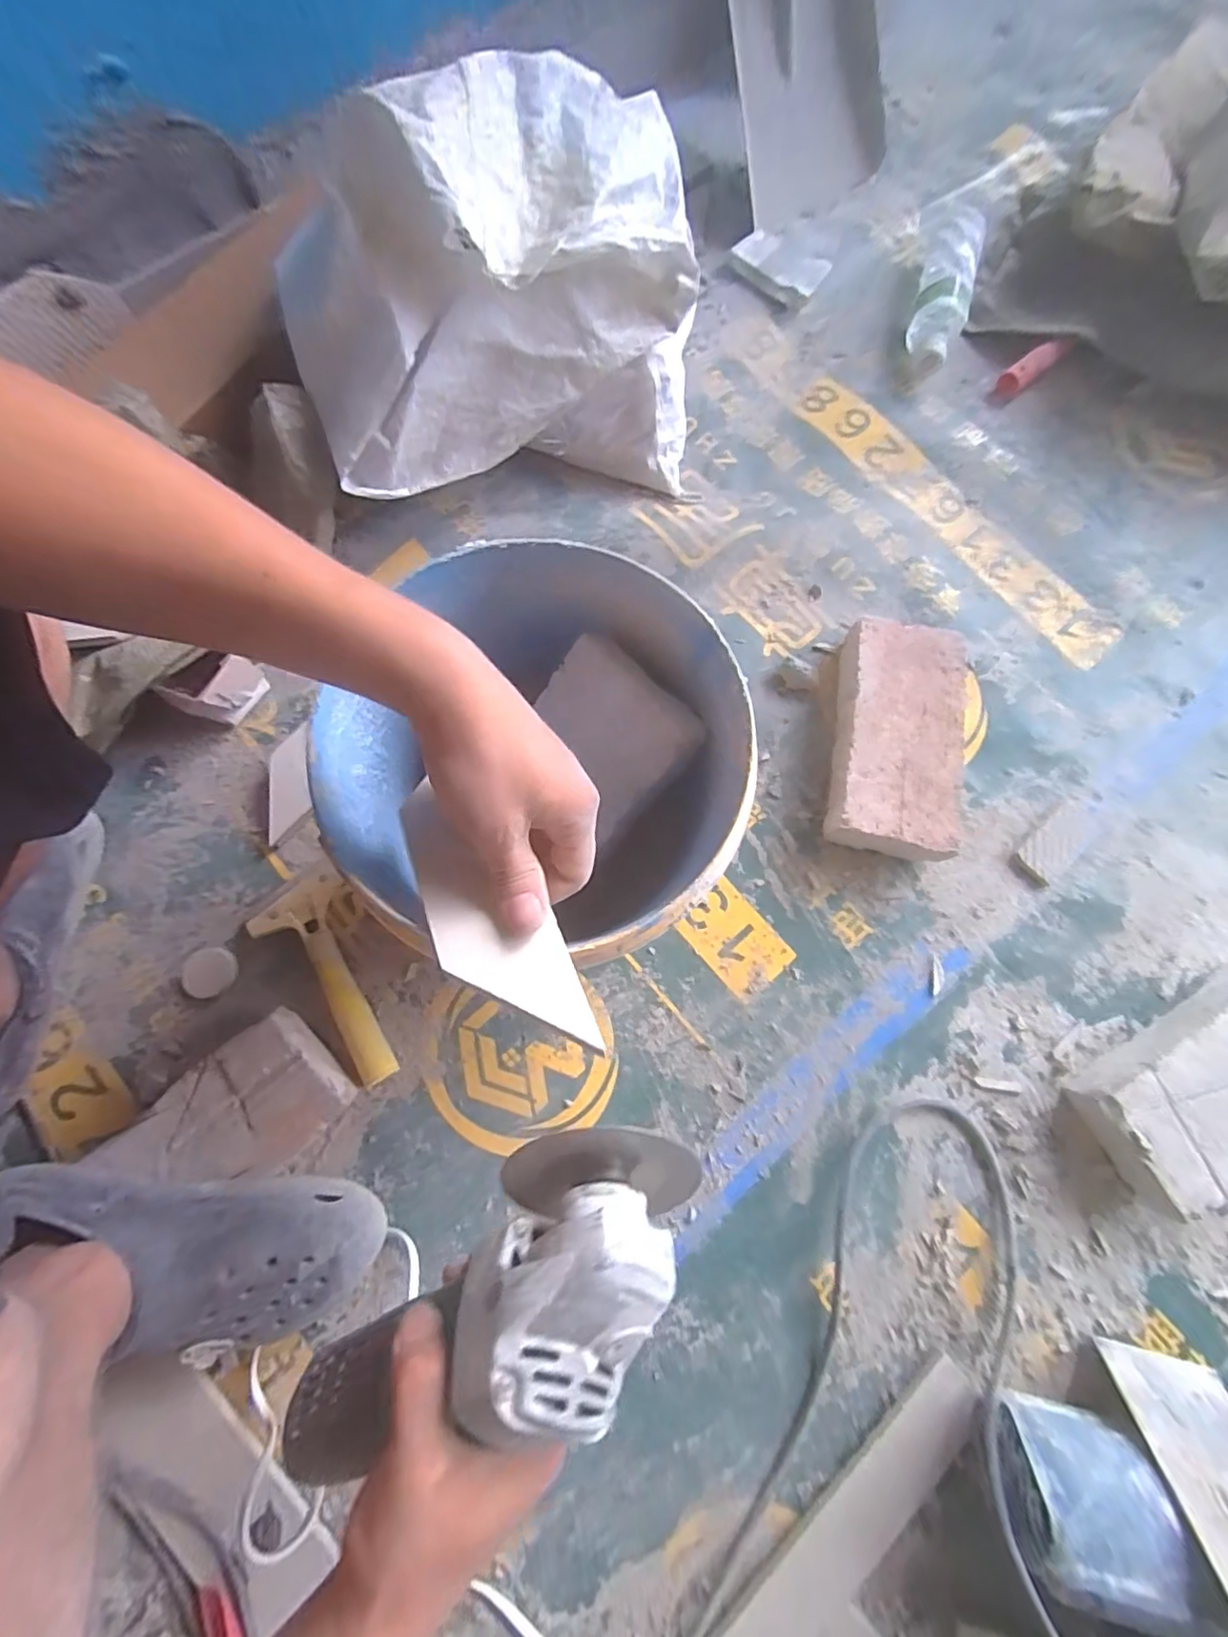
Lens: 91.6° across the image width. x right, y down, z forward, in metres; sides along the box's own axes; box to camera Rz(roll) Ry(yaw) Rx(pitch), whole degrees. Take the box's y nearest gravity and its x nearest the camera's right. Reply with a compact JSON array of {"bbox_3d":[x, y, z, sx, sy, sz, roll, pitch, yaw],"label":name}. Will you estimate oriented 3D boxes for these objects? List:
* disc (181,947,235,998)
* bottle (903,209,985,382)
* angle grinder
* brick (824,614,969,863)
[{"bbox_3d":[-0.346,0.132,0.511,0.042,0.009,0.039,0,76,-1],"label":"disc"},{"bbox_3d":[0.378,-0.599,0.688,0.057,0.056,0.218,15,77,3],"label":"bottle"},{"bbox_3d":[-0.070,0.249,0.286,0.260,0.093,0.097,-41,80,12],"label":"angle grinder"},{"bbox_3d":[0.262,-0.075,0.560,0.109,0.053,0.216,11,77,0],"label":"brick"}]

